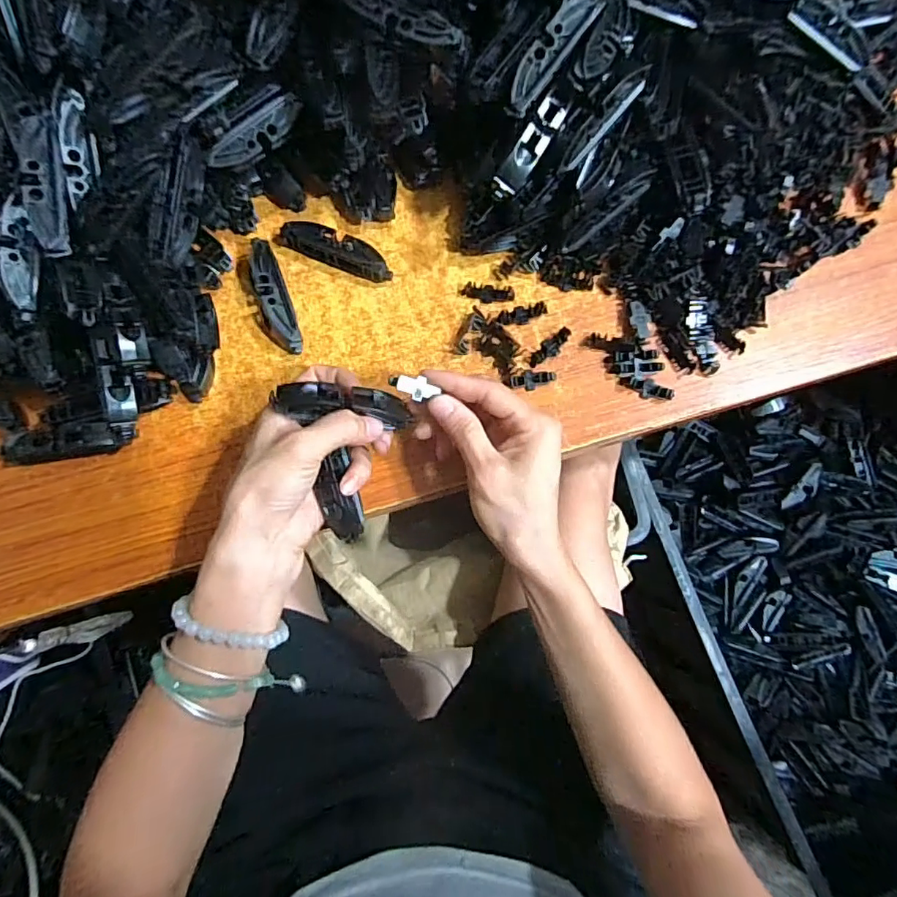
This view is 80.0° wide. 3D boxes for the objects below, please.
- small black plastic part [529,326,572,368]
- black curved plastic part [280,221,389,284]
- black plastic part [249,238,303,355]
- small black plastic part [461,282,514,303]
[{"bbox_3d":[0.070,-0.069,0.366,0.013,0.008,0.038,44,83,6],"label":"small black plastic part"},{"bbox_3d":[-0.075,-0.137,0.369,0.078,0.013,0.022,21,81,2],"label":"black curved plastic part"},{"bbox_3d":[-0.117,-0.100,0.361,0.022,0.021,0.076,-16,82,-3],"label":"black plastic part"},{"bbox_3d":[0.028,-0.109,0.373,0.036,0.004,0.013,4,81,0],"label":"small black plastic part"}]

